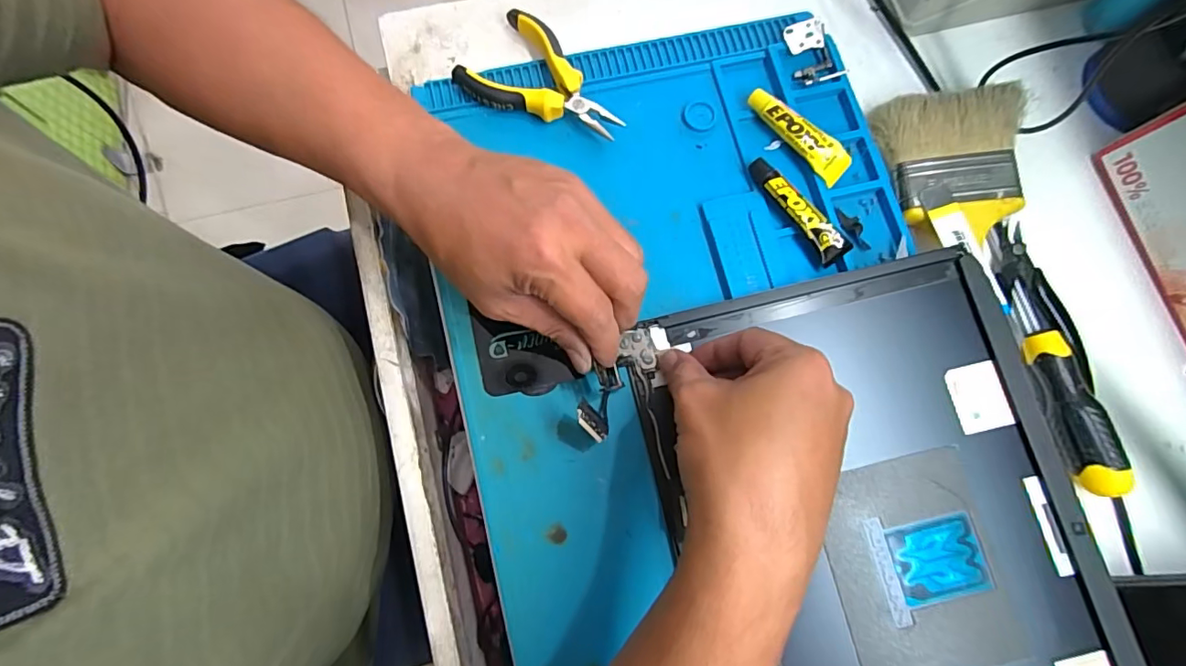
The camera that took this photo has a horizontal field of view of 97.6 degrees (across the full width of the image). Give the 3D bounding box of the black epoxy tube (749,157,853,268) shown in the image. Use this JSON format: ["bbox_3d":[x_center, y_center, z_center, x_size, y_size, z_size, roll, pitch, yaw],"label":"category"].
[{"bbox_3d":[0.140,-0.085,0.352,0.020,0.015,0.086,-34,80,-6],"label":"black epoxy tube"}]

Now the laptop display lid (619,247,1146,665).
[{"bbox_3d":[0.175,0.151,0.304,0.242,0.017,0.376,-11,78,-2],"label":"laptop display lid"}]

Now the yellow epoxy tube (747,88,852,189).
[{"bbox_3d":[0.144,-0.140,0.363,0.021,0.018,0.083,-43,81,-8],"label":"yellow epoxy tube"}]

